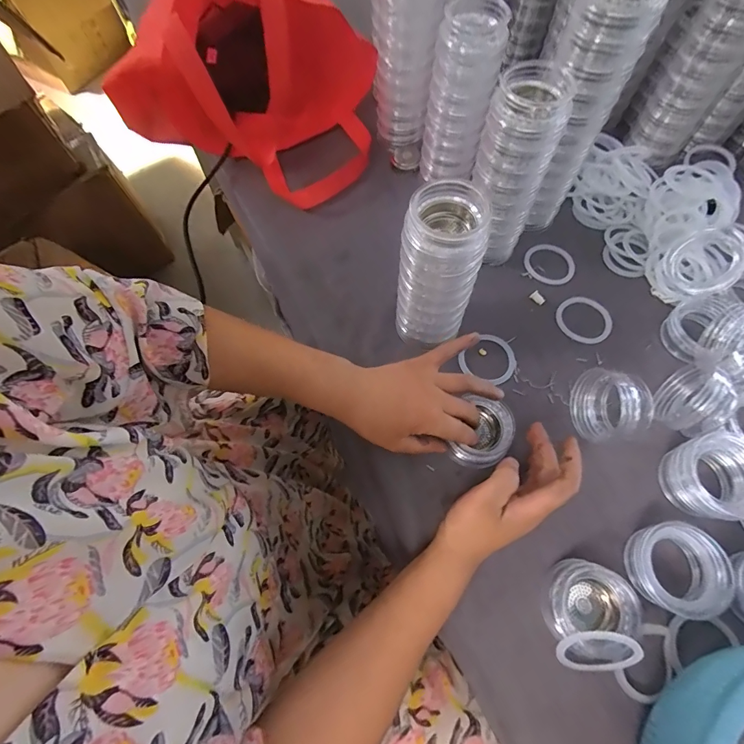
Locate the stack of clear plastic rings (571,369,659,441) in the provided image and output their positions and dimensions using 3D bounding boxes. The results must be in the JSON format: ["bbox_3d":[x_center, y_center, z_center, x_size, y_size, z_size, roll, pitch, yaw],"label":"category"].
[{"bbox_3d":[0.222,0.031,0.373,0.042,0.064,0.066,9,72,-10],"label":"stack of clear plastic rings"}]

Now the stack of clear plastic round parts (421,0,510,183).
[{"bbox_3d":[0.096,-0.295,0.442,0.068,0.162,0.053,9,67,5],"label":"stack of clear plastic round parts"}]

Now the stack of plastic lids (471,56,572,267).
[{"bbox_3d":[0.139,-0.201,0.411,0.068,0.175,0.074,18,68,9],"label":"stack of plastic lids"}]

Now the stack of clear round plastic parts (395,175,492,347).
[{"bbox_3d":[0.060,-0.087,0.370,0.065,0.166,0.061,9,67,5],"label":"stack of clear round plastic parts"}]

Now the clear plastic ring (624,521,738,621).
[{"bbox_3d":[0.250,0.159,0.325,0.059,0.030,0.066,-24,68,-9],"label":"clear plastic ring"}]

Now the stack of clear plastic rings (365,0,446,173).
[{"bbox_3d":[0.039,-0.366,0.442,0.077,0.251,0.086,0,67,1],"label":"stack of clear plastic rings"}]

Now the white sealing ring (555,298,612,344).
[{"bbox_3d":[0.236,-0.059,0.443,0.056,0.004,0.058,0,67,1],"label":"white sealing ring"}]

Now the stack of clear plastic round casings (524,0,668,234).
[{"bbox_3d":[0.191,-0.245,0.394,0.064,0.240,0.063,-19,68,-7],"label":"stack of clear plastic round casings"}]

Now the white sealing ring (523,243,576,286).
[{"bbox_3d":[0.211,-0.128,0.475,0.058,0.004,0.059,0,67,1],"label":"white sealing ring"}]

